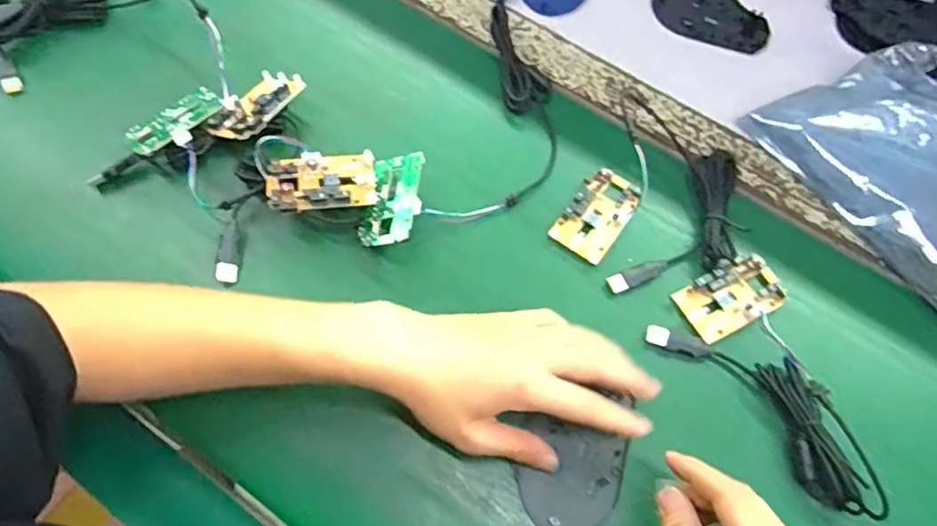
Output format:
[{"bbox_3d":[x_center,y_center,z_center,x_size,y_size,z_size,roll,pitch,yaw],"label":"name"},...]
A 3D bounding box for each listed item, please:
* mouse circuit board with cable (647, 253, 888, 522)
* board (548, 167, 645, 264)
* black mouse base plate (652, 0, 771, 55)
[{"bbox_3d":[0.224,0.077,0.432,0.103,0.022,0.173,-40,73,-17],"label":"mouse circuit board with cable"},{"bbox_3d":[0.102,-0.038,0.482,0.045,0.007,0.077,35,70,13],"label":"board"},{"bbox_3d":[0.232,-0.238,0.583,0.108,0.006,0.075,18,67,6],"label":"black mouse base plate"}]

